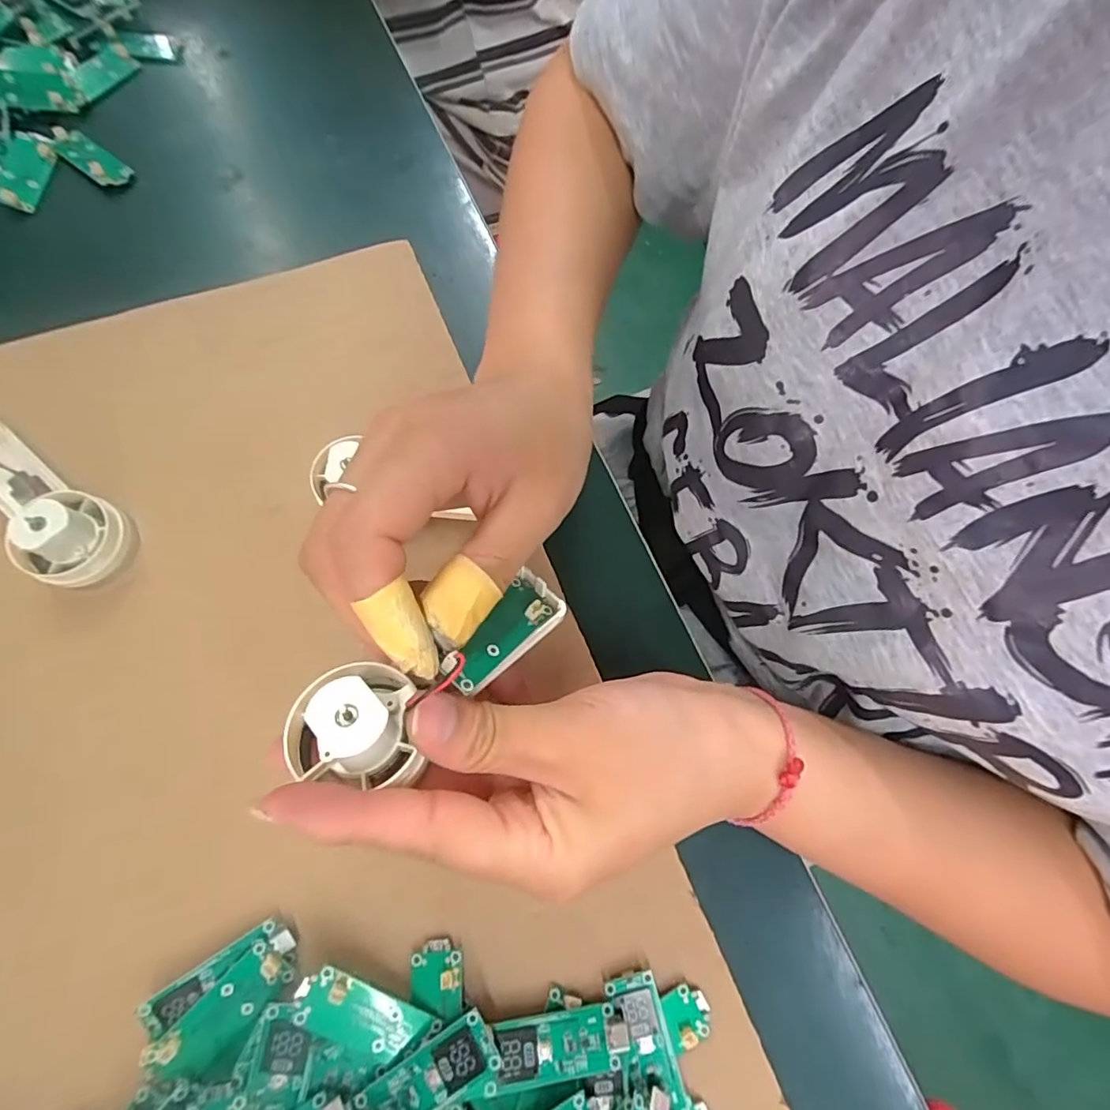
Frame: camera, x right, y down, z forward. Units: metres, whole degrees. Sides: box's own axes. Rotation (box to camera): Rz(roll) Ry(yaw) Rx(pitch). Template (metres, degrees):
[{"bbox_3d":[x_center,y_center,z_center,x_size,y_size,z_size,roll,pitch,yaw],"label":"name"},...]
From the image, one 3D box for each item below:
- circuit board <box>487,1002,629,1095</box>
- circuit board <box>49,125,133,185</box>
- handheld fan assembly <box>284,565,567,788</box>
[{"bbox_3d":[0.001,0.174,0.197,0.049,0.004,0.019,-2,57,-9],"label":"circuit board"},{"bbox_3d":[-0.265,-0.227,0.316,0.047,0.009,0.020,38,74,10],"label":"circuit board"},{"bbox_3d":[-0.031,0.035,0.165,0.090,0.024,0.035,-28,74,-31],"label":"handheld fan assembly"}]

